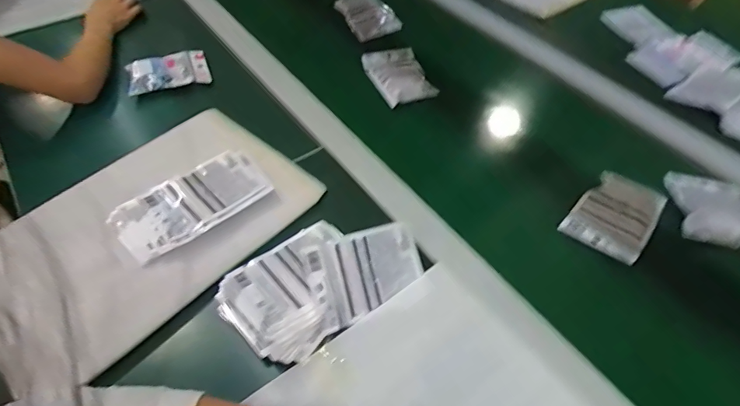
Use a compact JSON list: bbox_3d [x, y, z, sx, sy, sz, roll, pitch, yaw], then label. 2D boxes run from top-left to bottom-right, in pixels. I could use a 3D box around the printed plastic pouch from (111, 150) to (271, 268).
[{"bbox_3d":[-0.231,-0.004,0.591,0.189,0.019,0.107,-33,58,-25],"label":"printed plastic pouch"}]

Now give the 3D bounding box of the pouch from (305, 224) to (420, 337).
[{"bbox_3d":[-0.003,0.080,0.521,0.129,0.010,0.092,-16,88,-24],"label":"pouch"}]

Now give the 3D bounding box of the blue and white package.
[{"bbox_3d":[-0.350,-0.227,0.782,0.132,0.033,0.090,-17,48,-15],"label":"blue and white package"}]

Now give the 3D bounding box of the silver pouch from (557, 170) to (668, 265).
[{"bbox_3d":[0.338,0.013,0.617,0.095,0.033,0.131,34,57,24],"label":"silver pouch"}]

